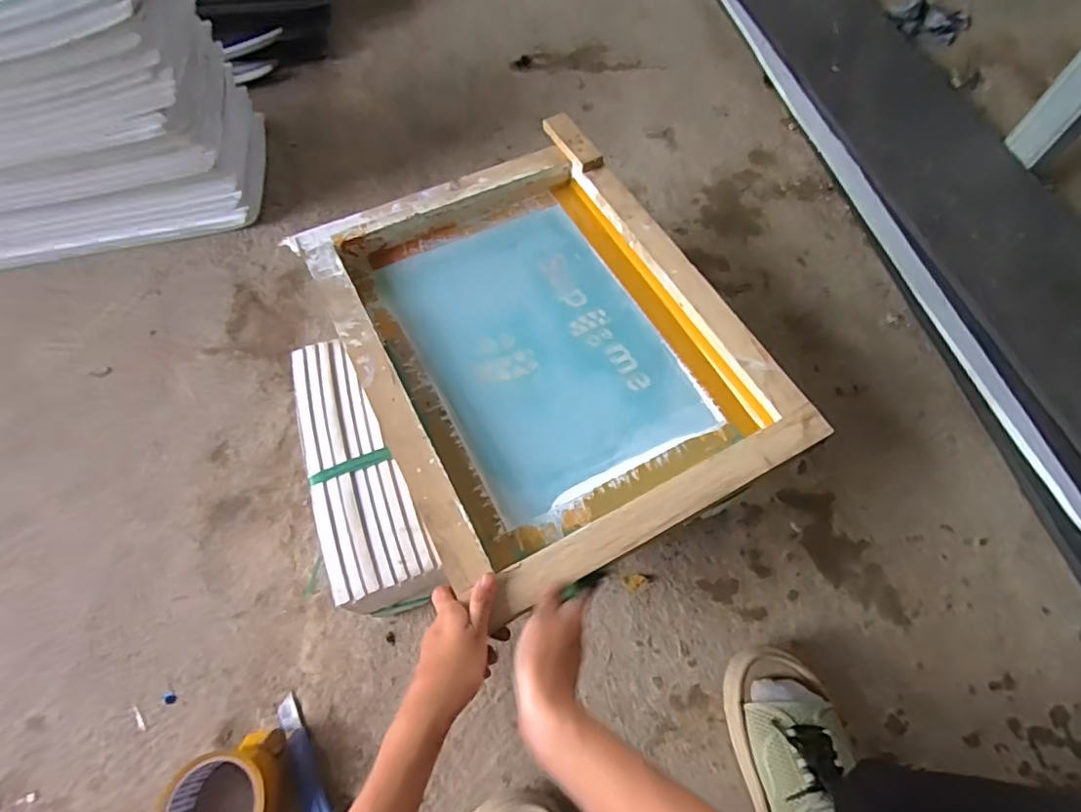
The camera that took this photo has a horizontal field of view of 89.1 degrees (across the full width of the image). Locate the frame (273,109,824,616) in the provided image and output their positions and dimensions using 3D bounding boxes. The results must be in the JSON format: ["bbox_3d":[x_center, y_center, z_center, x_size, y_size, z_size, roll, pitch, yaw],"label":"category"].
[{"bbox_3d":[-0.002,-0.069,0.584,0.358,0.064,0.465,-26,67,-14],"label":"frame"}]

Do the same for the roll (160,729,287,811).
[{"bbox_3d":[-0.287,0.360,0.497,0.091,0.047,0.094,1,63,-1],"label":"roll"}]

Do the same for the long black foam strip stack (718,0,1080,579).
[{"bbox_3d":[0.638,-0.459,0.920,0.341,0.083,1.558,-10,64,-7],"label":"long black foam strip stack"}]

